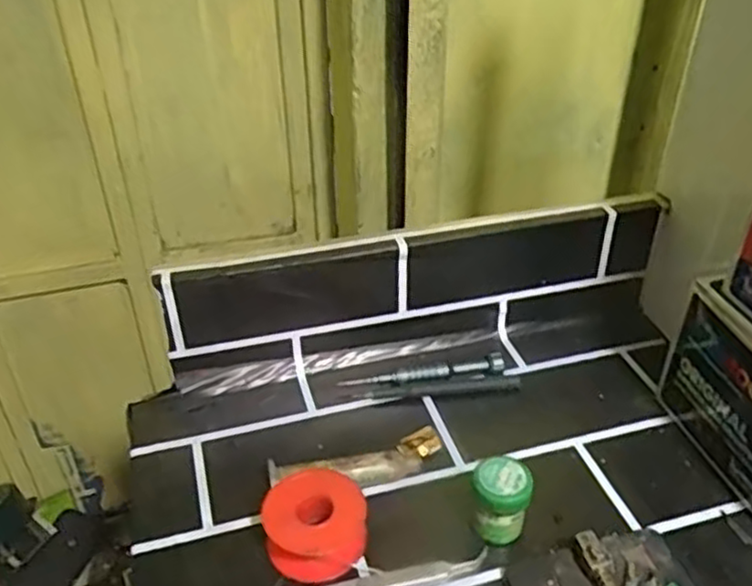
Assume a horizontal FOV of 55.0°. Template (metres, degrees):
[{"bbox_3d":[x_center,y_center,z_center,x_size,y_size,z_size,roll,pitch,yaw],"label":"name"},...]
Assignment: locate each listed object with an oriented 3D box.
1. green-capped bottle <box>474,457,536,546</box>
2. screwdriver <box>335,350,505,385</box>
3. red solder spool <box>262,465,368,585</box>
[{"bbox_3d":[0.069,0.114,0.390,0.030,0.046,0.028,-1,36,0],"label":"green-capped bottle"},{"bbox_3d":[0.033,0.057,0.494,0.111,0.018,0.012,-11,38,-5],"label":"screwdriver"},{"bbox_3d":[-0.032,0.124,0.389,0.052,0.026,0.055,-5,38,4],"label":"red solder spool"}]

